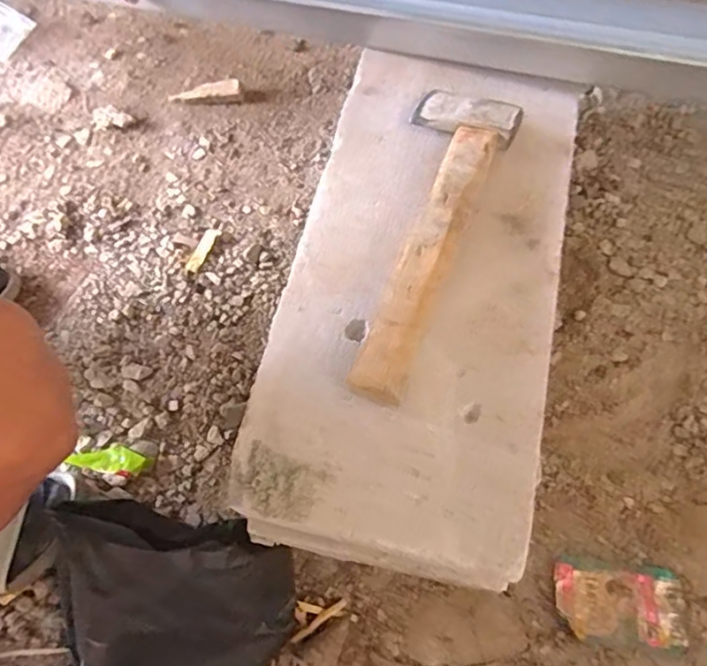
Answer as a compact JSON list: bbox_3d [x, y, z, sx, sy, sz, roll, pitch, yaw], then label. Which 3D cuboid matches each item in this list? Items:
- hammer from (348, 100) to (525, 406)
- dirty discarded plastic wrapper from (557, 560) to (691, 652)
[{"bbox_3d":[0.047,-0.078,0.419,0.078,0.031,0.267,22,68,11],"label":"hammer"},{"bbox_3d":[0.247,0.251,0.519,0.117,0.010,0.066,5,66,4],"label":"dirty discarded plastic wrapper"}]

